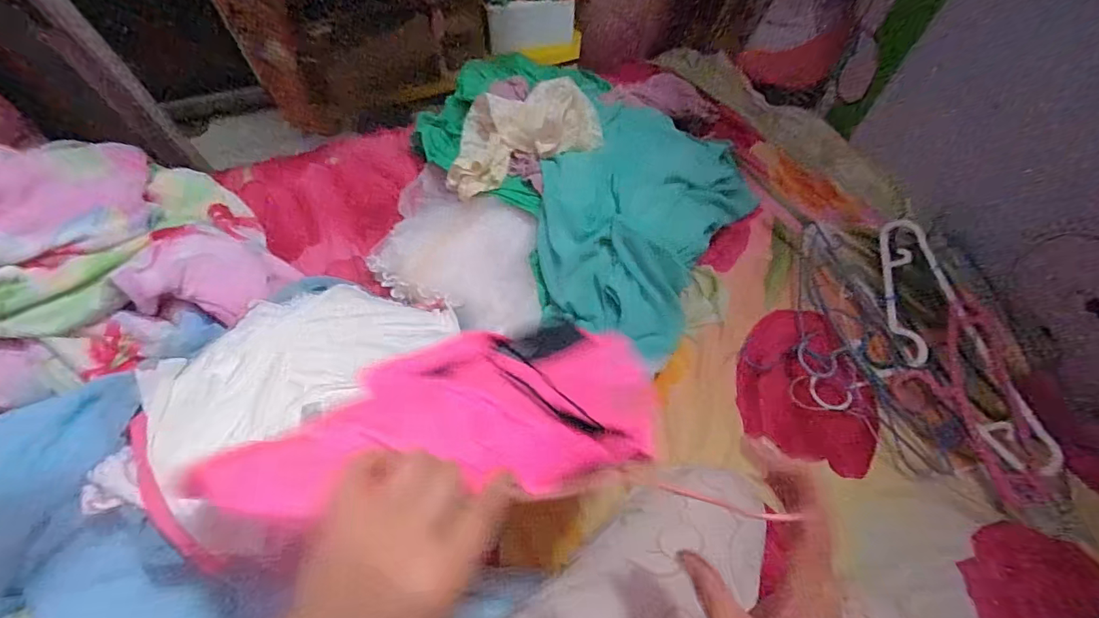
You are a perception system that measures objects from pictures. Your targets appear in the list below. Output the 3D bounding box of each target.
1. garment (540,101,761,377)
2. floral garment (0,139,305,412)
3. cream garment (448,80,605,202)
[{"bbox_3d":[0.129,-0.129,0.714,0.277,0.107,0.427,29,66,12],"label":"garment"},{"bbox_3d":[-0.639,-0.040,0.620,0.455,0.157,0.387,-38,71,-18],"label":"floral garment"},{"bbox_3d":[-0.035,-0.259,0.721,0.224,0.085,0.181,5,64,1],"label":"cream garment"}]

